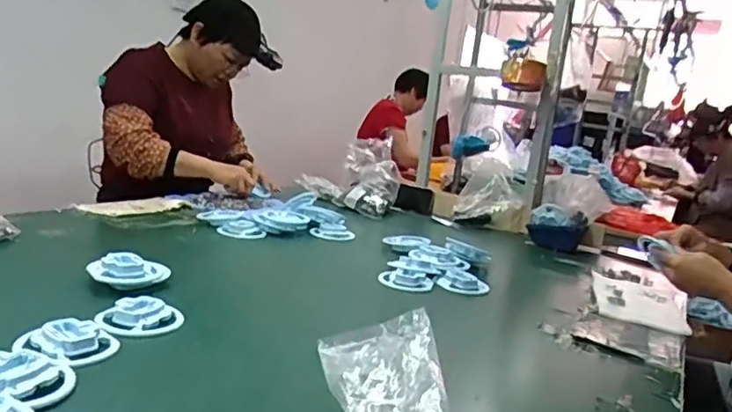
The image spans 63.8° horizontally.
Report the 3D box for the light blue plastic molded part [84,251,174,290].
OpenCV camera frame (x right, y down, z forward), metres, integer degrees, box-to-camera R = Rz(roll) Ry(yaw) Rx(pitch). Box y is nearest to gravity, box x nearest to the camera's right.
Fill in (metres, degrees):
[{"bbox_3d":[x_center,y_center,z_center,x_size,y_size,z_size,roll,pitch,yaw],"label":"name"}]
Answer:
[{"bbox_3d":[-0.342,0.091,0.856,0.110,0.027,0.073,14,24,-28],"label":"light blue plastic molded part"}]

